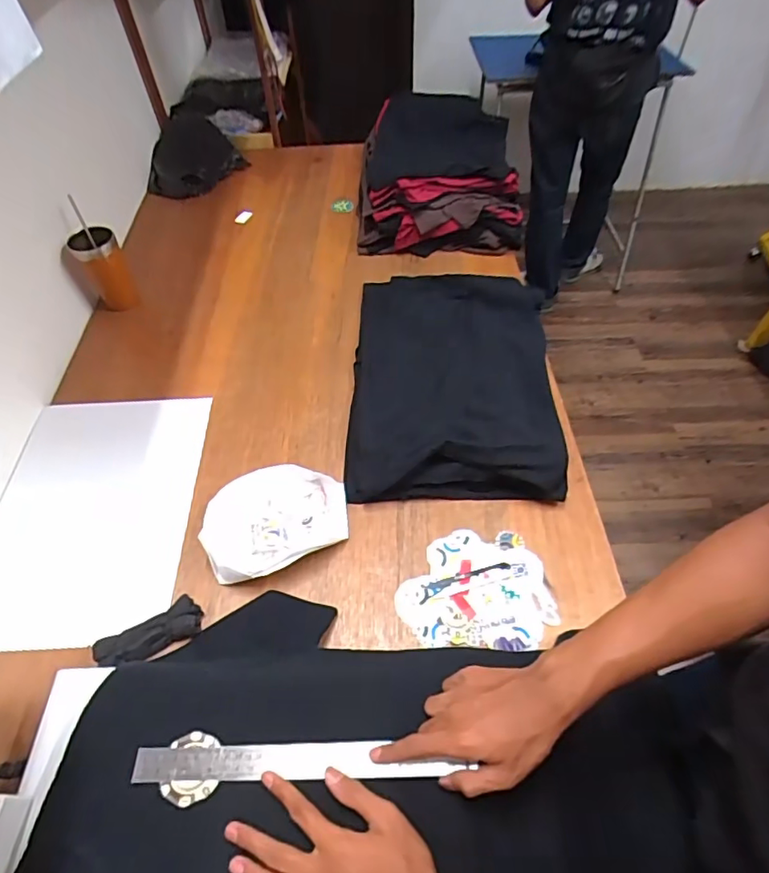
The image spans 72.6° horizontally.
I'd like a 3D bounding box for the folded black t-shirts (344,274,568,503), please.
[{"bbox_3d":[0.118,-0.116,0.913,0.340,0.056,0.504,2,54,3],"label":"folded black t-shirts"}]

